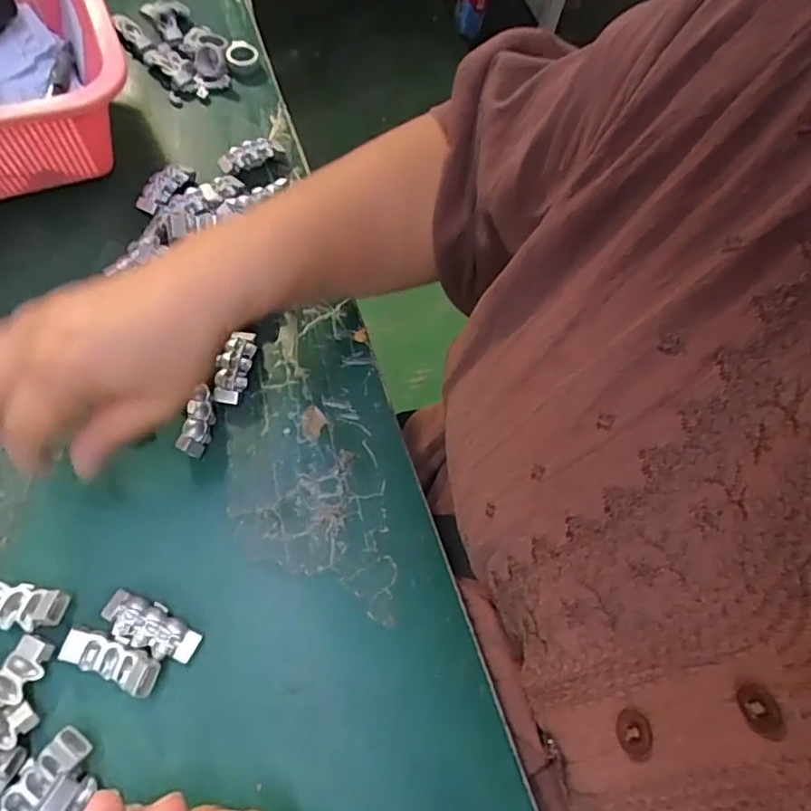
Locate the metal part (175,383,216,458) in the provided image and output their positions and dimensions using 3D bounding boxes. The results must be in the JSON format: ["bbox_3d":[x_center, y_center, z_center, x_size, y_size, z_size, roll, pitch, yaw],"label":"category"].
[{"bbox_3d":[-0.116,0.009,0.326,0.012,0.018,0.039,11,62,-1],"label":"metal part"}]

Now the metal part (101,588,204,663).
[{"bbox_3d":[-0.123,0.107,0.279,0.048,0.013,0.021,22,63,5],"label":"metal part"}]

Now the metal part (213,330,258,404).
[{"bbox_3d":[-0.101,-0.023,0.345,0.018,0.016,0.045,10,62,-1],"label":"metal part"}]

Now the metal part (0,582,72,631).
[{"bbox_3d":[-0.185,0.096,0.277,0.045,0.016,0.020,8,62,-2],"label":"metal part"}]

